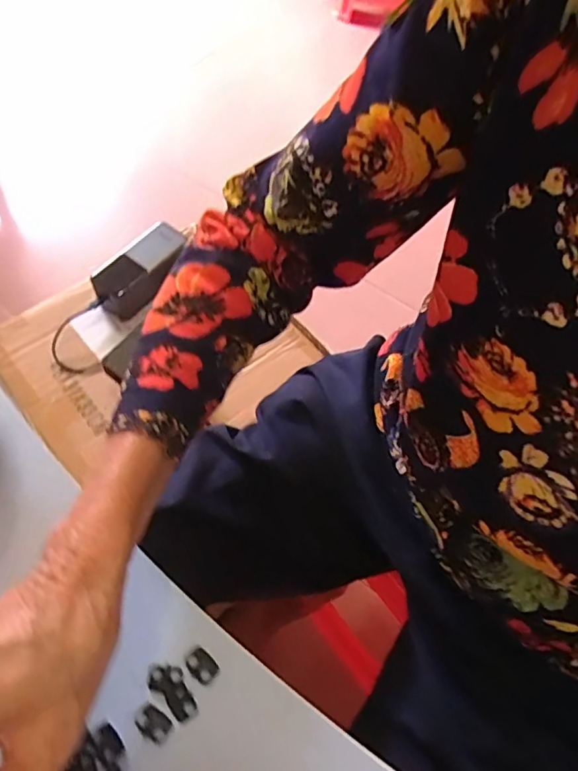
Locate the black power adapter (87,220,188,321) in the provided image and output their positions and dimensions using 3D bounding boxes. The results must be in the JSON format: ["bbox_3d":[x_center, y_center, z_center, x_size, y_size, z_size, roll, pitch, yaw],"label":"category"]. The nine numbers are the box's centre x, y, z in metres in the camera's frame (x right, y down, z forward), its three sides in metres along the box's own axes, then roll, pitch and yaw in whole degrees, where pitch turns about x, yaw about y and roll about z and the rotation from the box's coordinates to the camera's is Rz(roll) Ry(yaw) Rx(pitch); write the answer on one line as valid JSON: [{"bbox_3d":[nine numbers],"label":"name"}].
[{"bbox_3d":[-0.188,-0.147,0.678,0.060,0.047,0.127,37,65,16],"label":"black power adapter"}]

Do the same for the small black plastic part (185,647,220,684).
[{"bbox_3d":[-0.047,0.151,0.284,0.018,0.004,0.013,36,65,15],"label":"small black plastic part"}]

